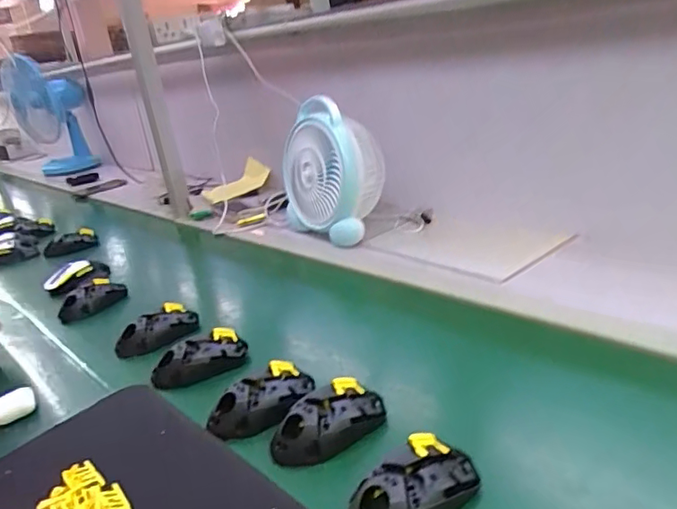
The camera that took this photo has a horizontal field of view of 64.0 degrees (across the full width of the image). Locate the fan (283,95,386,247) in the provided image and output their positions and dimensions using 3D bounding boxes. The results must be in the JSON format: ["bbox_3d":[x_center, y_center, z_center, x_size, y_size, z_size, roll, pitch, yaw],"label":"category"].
[{"bbox_3d":[-0.007,-0.161,1.017,0.135,0.248,0.212,-14,21,-43],"label":"fan"}]

